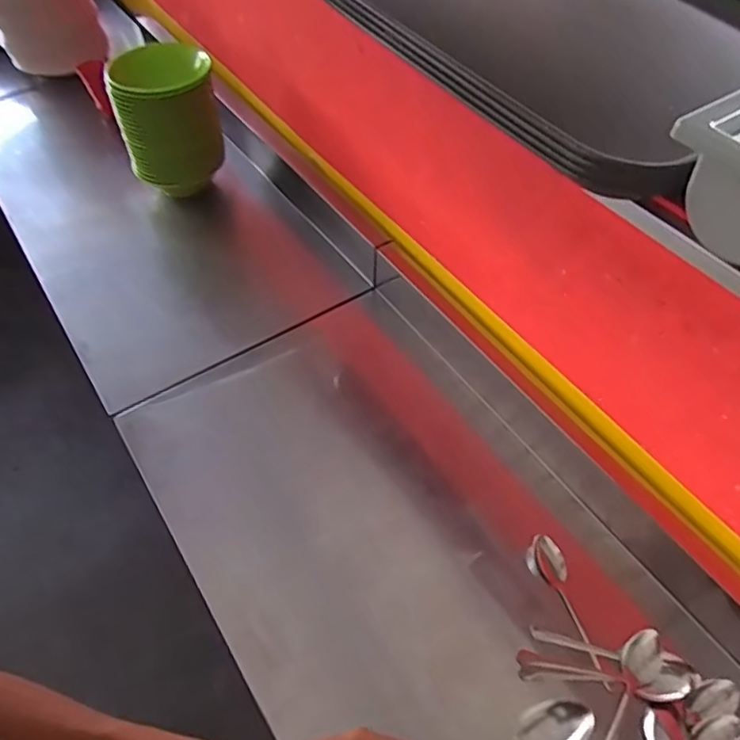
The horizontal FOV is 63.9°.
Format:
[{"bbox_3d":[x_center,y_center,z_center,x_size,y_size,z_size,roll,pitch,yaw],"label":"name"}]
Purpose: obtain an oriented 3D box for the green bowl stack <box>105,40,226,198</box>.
[{"bbox_3d":[-0.367,-0.455,1.100,0.179,0.214,0.166,-18,55,-13],"label":"green bowl stack"}]

